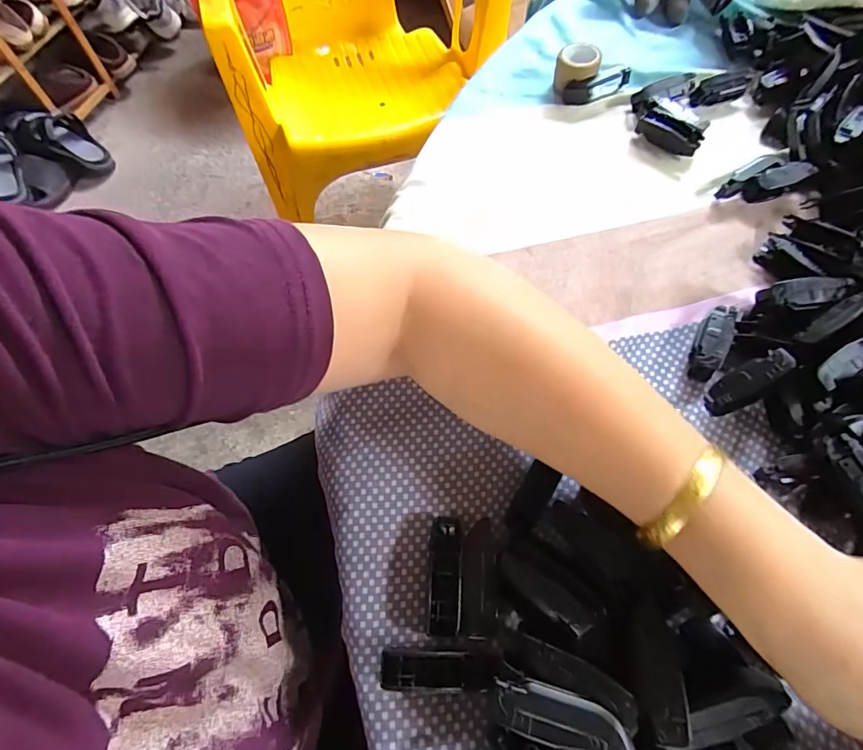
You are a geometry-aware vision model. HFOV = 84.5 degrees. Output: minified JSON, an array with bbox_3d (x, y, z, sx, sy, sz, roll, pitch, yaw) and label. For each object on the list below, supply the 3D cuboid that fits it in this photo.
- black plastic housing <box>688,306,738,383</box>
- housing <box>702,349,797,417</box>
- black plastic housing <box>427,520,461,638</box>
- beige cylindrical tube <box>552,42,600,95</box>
[{"bbox_3d":[0.173,-0.020,0.293,0.018,0.016,0.047,27,70,13],"label":"black plastic housing"},{"bbox_3d":[0.181,0.005,0.272,0.050,0.018,0.020,-40,68,17],"label":"housing"},{"bbox_3d":[0.007,0.104,0.246,0.016,0.011,0.056,1,66,2],"label":"black plastic housing"},{"bbox_3d":[0.117,-0.246,0.385,0.031,0.028,0.029,-1,66,1],"label":"beige cylindrical tube"}]

